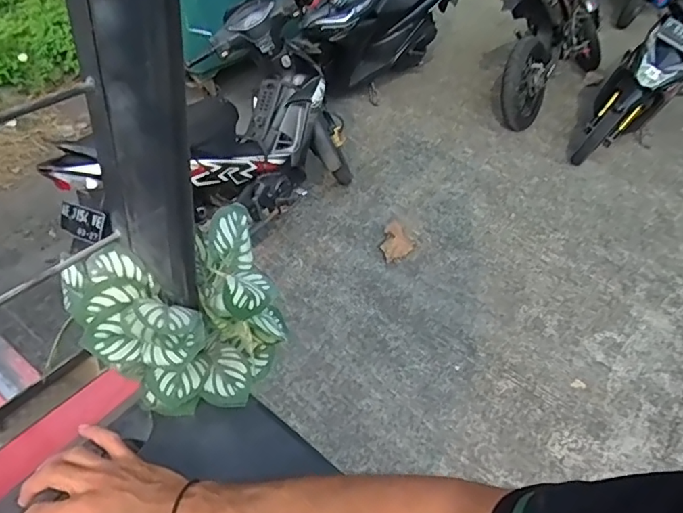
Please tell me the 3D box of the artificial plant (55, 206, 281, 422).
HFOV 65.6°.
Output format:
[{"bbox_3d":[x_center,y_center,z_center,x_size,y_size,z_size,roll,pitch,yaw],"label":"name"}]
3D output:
[{"bbox_3d":[-0.179,0.063,0.573,0.233,0.156,0.154,-8,43,-15],"label":"artificial plant"}]

